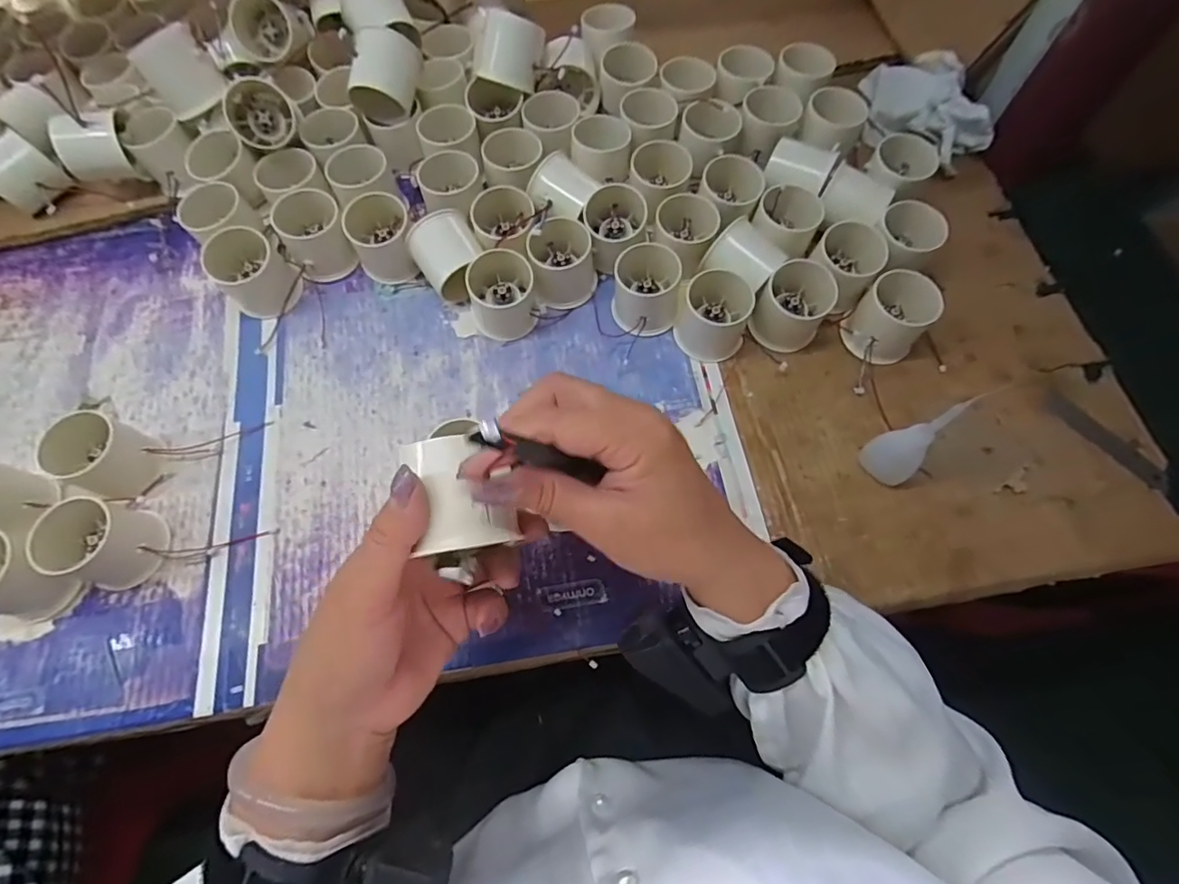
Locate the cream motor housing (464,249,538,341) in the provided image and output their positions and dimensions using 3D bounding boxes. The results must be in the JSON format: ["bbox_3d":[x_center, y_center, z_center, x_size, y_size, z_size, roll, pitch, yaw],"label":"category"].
[{"bbox_3d":[-0.070,-0.120,0.439,0.051,0.048,0.058,-10,68,-3],"label":"cream motor housing"}]

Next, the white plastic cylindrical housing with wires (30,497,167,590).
[{"bbox_3d":[-0.333,0.070,0.370,0.054,0.049,0.054,6,68,3],"label":"white plastic cylindrical housing with wires"}]

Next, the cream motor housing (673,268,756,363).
[{"bbox_3d":[0.099,-0.102,0.429,0.053,0.046,0.058,0,68,1],"label":"cream motor housing"}]

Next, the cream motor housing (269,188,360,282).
[{"bbox_3d":[-0.227,-0.172,0.452,0.050,0.056,0.052,0,68,1],"label":"cream motor housing"}]

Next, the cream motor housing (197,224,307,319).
[{"bbox_3d":[-0.272,-0.136,0.441,0.057,0.053,0.051,35,73,14],"label":"cream motor housing"}]

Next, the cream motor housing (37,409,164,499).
[{"bbox_3d":[-0.353,0.010,0.395,0.056,0.052,0.051,0,68,1],"label":"cream motor housing"}]

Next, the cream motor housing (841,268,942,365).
[{"bbox_3d":[0.233,-0.096,0.420,0.055,0.048,0.051,0,68,1],"label":"cream motor housing"}]

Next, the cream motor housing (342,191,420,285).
[{"bbox_3d":[-0.172,-0.169,0.455,0.050,0.048,0.060,-22,69,-8],"label":"cream motor housing"}]

